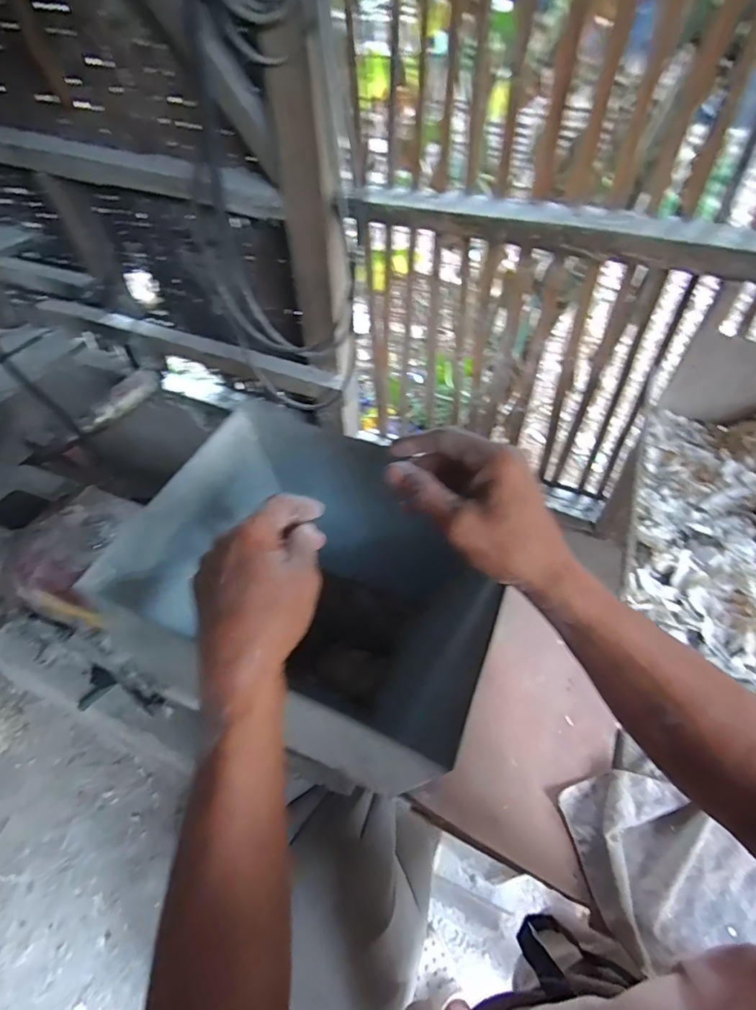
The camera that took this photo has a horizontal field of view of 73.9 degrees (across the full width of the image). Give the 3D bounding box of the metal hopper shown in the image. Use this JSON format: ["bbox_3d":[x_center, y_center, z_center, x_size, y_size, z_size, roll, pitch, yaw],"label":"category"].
[{"bbox_3d":[-0.064,0.110,0.504,0.255,0.276,0.200,19,52,15],"label":"metal hopper"}]

